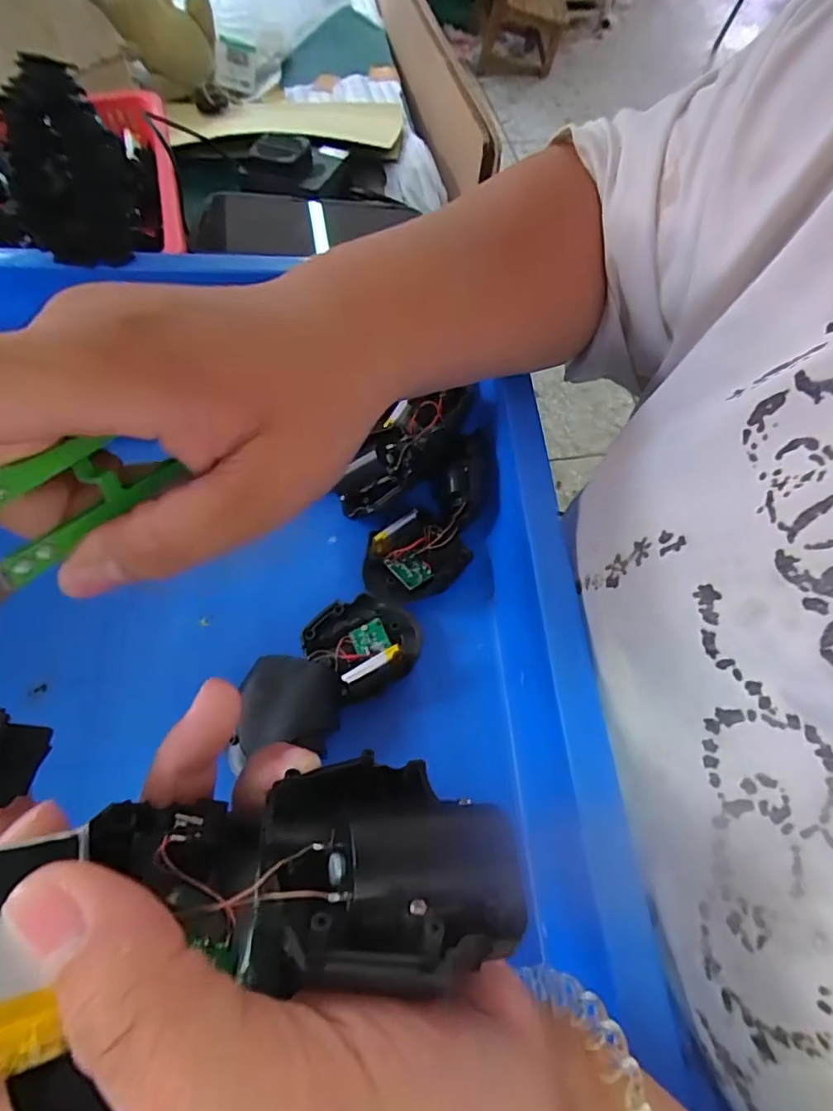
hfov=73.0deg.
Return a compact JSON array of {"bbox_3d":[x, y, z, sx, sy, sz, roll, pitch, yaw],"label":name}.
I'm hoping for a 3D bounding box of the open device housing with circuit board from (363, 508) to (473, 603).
[{"bbox_3d":[-0.002,-0.001,0.315,0.059,0.020,0.047,-29,66,-18],"label":"open device housing with circuit board"}]

